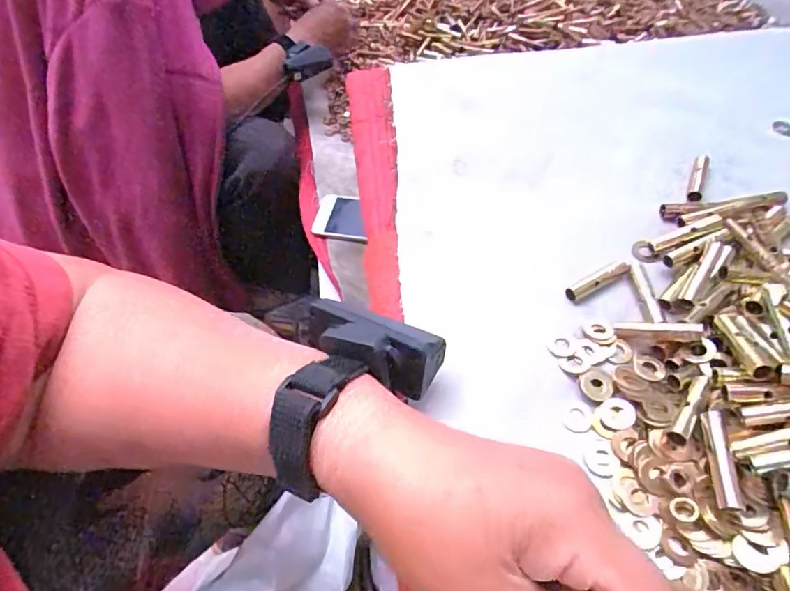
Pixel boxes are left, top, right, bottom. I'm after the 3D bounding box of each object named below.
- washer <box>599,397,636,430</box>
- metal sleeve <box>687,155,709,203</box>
[{"bbox_3d":[0.116,0.062,0.264,0.017,0.005,0.017,-1,53,2],"label":"washer"},{"bbox_3d":[0.215,-0.082,0.359,0.011,0.007,0.046,19,57,16],"label":"metal sleeve"}]

